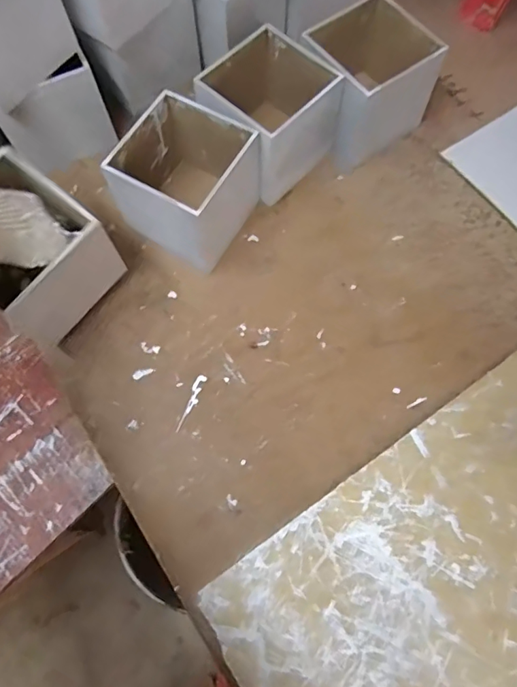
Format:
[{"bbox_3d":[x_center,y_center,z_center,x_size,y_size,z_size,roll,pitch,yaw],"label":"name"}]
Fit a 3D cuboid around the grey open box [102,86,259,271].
[{"bbox_3d":[-0.078,-0.166,0.517,0.117,0.110,0.126,31,73,13],"label":"grey open box"}]

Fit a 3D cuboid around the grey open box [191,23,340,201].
[{"bbox_3d":[0.011,-0.252,0.547,0.113,0.111,0.118,42,76,16],"label":"grey open box"}]

